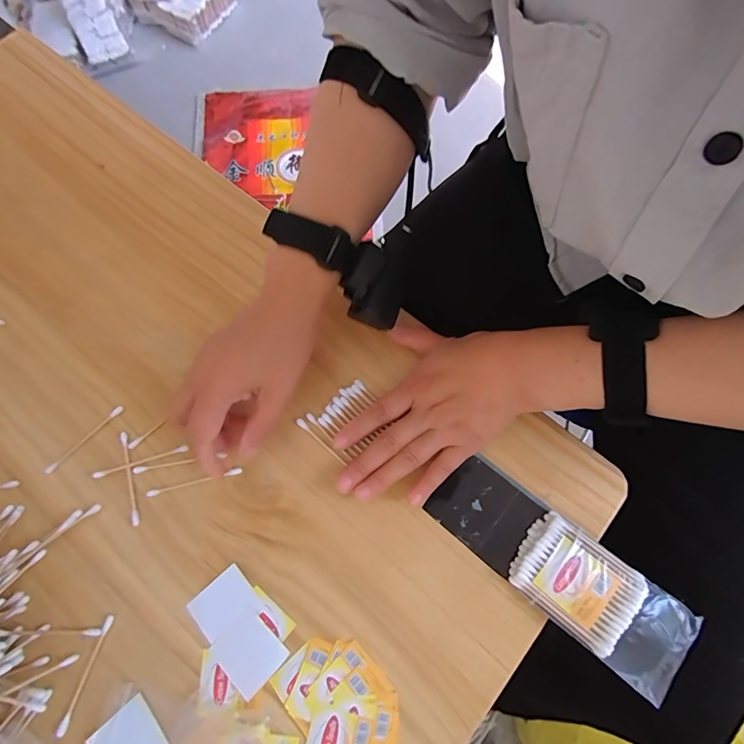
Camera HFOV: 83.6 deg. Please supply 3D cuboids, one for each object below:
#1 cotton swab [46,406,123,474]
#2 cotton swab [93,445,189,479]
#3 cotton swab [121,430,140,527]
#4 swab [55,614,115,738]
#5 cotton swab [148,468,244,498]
[{"bbox_3d":[-0.228,0.053,0.330,0.007,0.004,0.071,42,78,15],"label":"cotton swab"},{"bbox_3d":[-0.179,0.070,0.323,0.073,0.004,0.006,-17,72,-3],"label":"cotton swab"},{"bbox_3d":[-0.188,0.081,0.321,0.006,0.004,0.073,-17,72,-3],"label":"cotton swab"},{"bbox_3d":[-0.194,0.204,0.281,0.006,0.004,0.072,15,73,7],"label":"swab"},{"bbox_3d":[-0.136,0.084,0.318,0.073,0.004,0.006,-15,71,-2],"label":"cotton swab"}]

